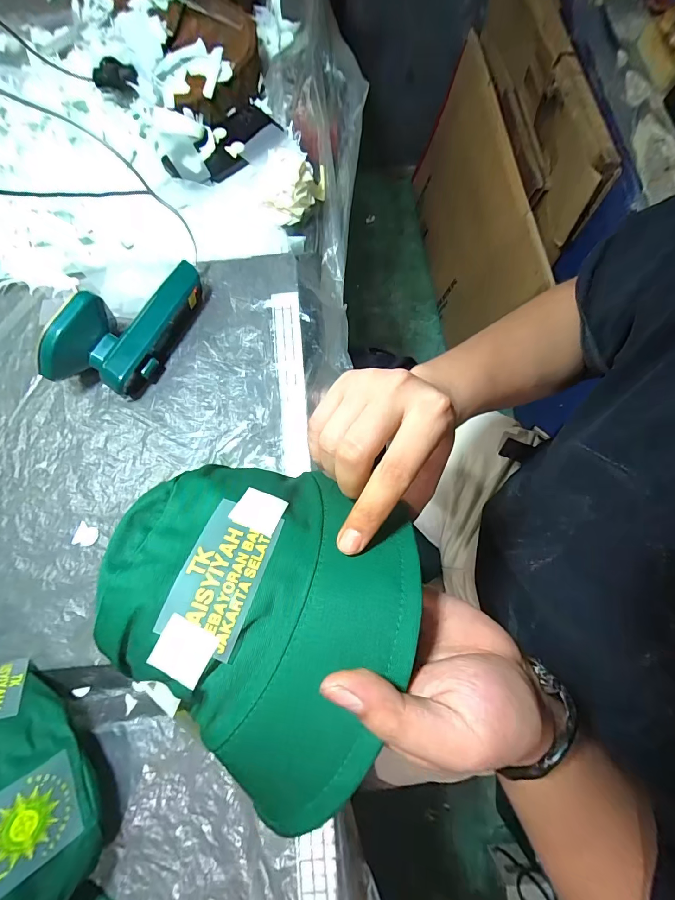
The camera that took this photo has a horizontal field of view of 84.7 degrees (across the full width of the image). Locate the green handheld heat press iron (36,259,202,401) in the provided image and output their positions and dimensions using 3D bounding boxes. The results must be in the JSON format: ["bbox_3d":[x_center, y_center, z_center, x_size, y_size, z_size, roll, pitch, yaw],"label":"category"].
[{"bbox_3d":[-0.223,-0.137,0.403,0.078,0.074,0.188,32,77,10],"label":"green handheld heat press iron"}]

